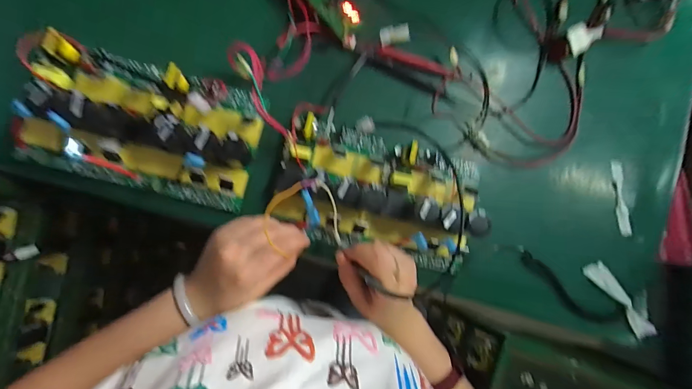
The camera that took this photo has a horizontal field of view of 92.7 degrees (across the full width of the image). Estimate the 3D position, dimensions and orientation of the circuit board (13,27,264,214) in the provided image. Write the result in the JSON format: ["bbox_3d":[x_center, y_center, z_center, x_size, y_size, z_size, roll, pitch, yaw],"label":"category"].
[{"bbox_3d":[-0.223,-0.080,0.359,0.242,0.055,0.143,15,83,-6],"label":"circuit board"}]

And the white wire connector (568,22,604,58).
[{"bbox_3d":[0.321,-0.212,0.443,0.068,0.015,0.037,-28,92,-24],"label":"white wire connector"}]

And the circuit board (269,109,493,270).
[{"bbox_3d":[0.041,0.002,0.379,0.237,0.061,0.136,14,87,-5],"label":"circuit board"}]

